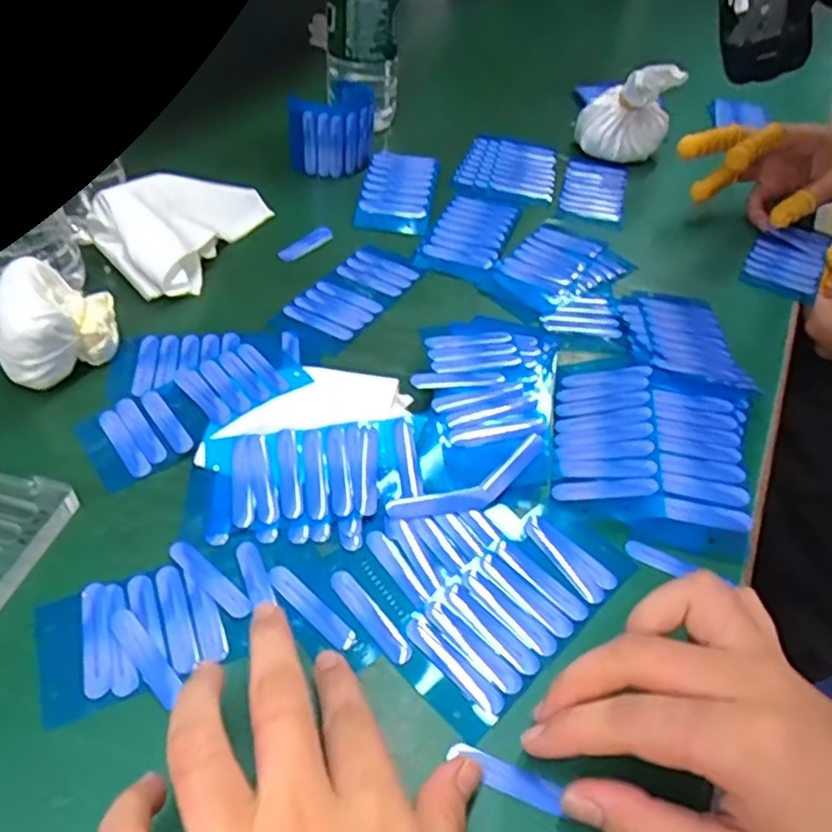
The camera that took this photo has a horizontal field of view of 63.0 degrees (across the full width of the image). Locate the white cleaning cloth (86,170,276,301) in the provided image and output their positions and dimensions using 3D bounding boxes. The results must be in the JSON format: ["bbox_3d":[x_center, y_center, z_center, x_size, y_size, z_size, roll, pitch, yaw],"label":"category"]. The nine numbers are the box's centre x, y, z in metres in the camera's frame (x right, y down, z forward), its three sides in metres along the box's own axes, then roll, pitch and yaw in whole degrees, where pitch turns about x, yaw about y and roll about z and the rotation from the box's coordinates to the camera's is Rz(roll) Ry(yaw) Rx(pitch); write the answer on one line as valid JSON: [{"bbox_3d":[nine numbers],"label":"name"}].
[{"bbox_3d":[-0.152,-0.136,0.469,0.074,0.048,0.130,27,50,21],"label":"white cleaning cloth"}]

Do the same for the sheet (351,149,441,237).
[{"bbox_3d":[-0.015,-0.178,0.538,0.056,0.022,0.089,8,45,4],"label":"sheet"}]

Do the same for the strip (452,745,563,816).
[{"bbox_3d":[0.034,0.134,0.253,0.043,0.004,0.011,22,48,19],"label":"strip"}]

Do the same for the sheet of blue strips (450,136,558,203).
[{"bbox_3d":[0.080,-0.220,0.602,0.085,0.007,0.108,9,46,5],"label":"sheet of blue strips"}]

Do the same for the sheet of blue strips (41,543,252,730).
[{"bbox_3d":[-0.114,0.089,0.282,0.080,0.004,0.062,-25,52,-26],"label":"sheet of blue strips"}]

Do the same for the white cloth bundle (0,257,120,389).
[{"bbox_3d":[-0.195,-0.049,0.369,0.055,0.059,0.050,2,45,-2],"label":"white cloth bundle"}]

